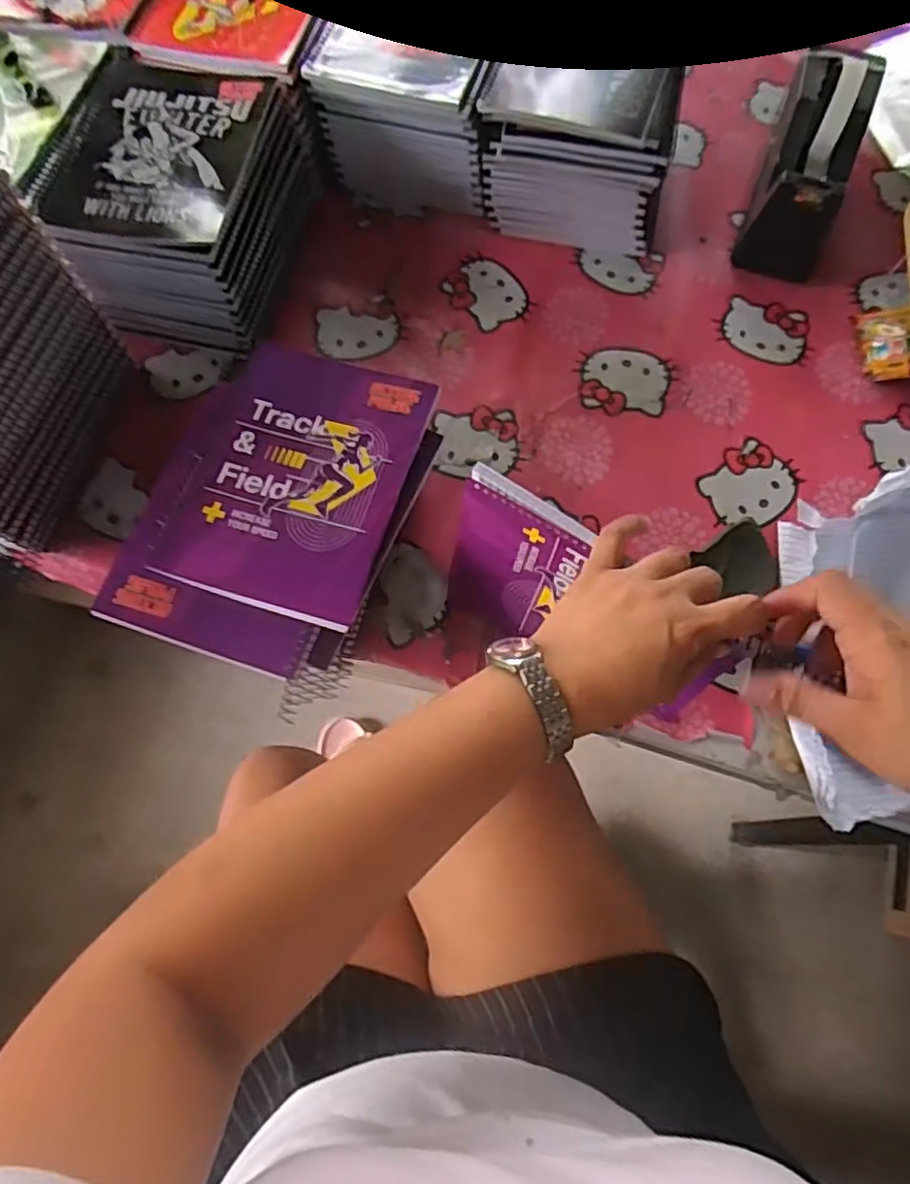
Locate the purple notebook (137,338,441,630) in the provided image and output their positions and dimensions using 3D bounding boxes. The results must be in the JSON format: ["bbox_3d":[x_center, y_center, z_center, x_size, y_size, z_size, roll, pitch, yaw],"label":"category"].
[{"bbox_3d":[-0.114,-0.086,0.477,0.152,0.010,0.201,17,71,6],"label":"purple notebook"}]

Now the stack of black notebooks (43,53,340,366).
[{"bbox_3d":[-0.244,-0.348,0.589,0.176,0.105,0.241,11,70,4],"label":"stack of black notebooks"}]

